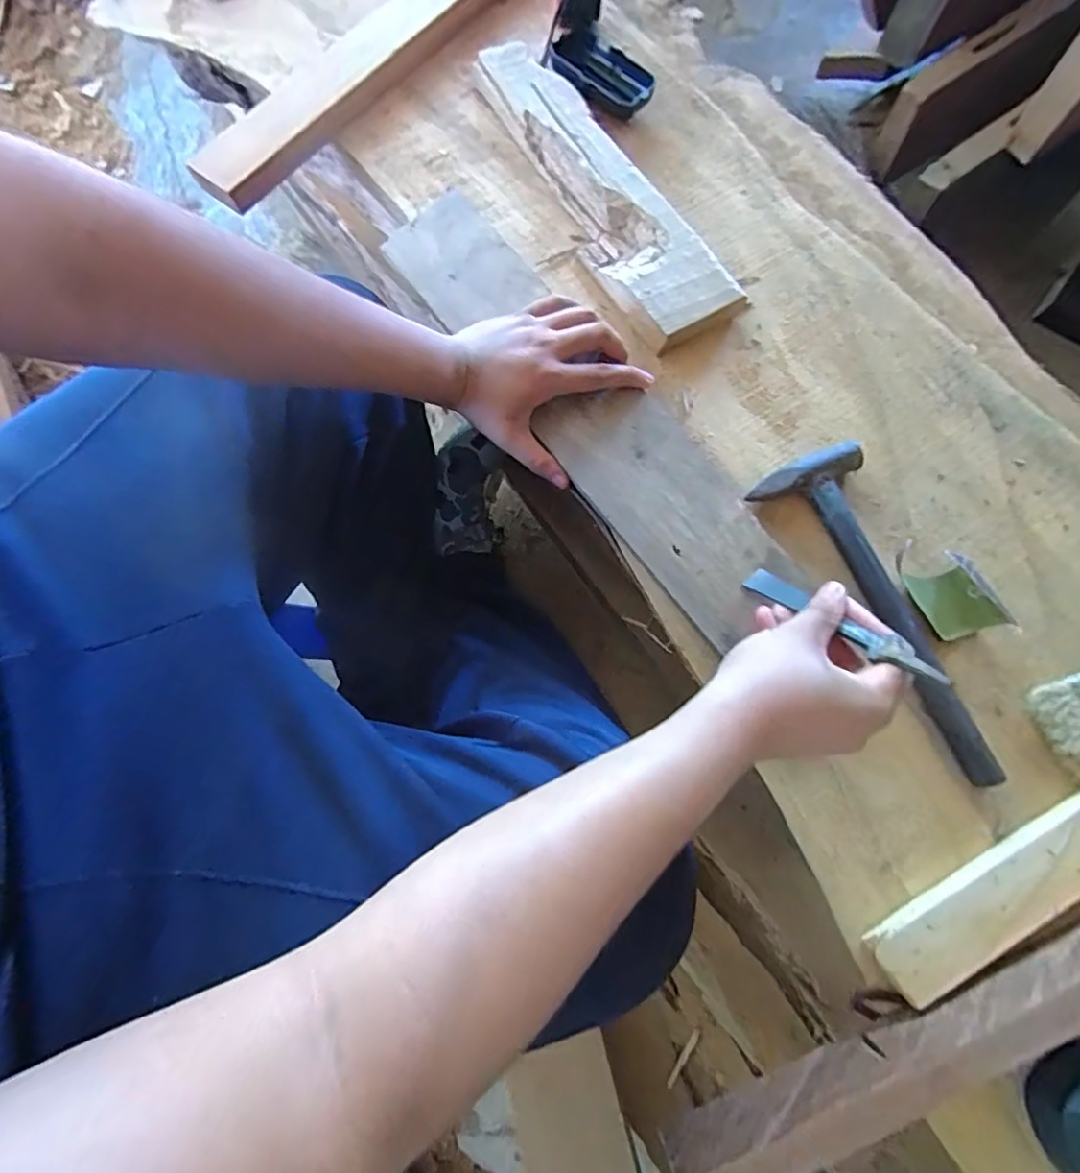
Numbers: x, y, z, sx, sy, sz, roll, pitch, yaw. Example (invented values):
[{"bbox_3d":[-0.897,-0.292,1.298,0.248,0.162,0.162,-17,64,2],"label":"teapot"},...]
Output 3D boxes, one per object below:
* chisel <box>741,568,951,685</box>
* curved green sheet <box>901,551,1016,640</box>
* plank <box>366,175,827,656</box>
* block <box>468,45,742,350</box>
[{"bbox_3d":[0.187,0.021,0.362,0.021,0.149,0.008,-28,118,-8],"label":"chisel"},{"bbox_3d":[0.319,0.008,0.431,0.035,0.033,0.061,-24,75,-2],"label":"curved green sheet"},{"bbox_3d":[0.031,-0.162,0.475,0.095,0.024,0.467,-36,78,-10],"label":"plank"},{"bbox_3d":[0.052,-0.379,0.540,0.091,0.031,0.357,-32,78,-9],"label":"block"}]

